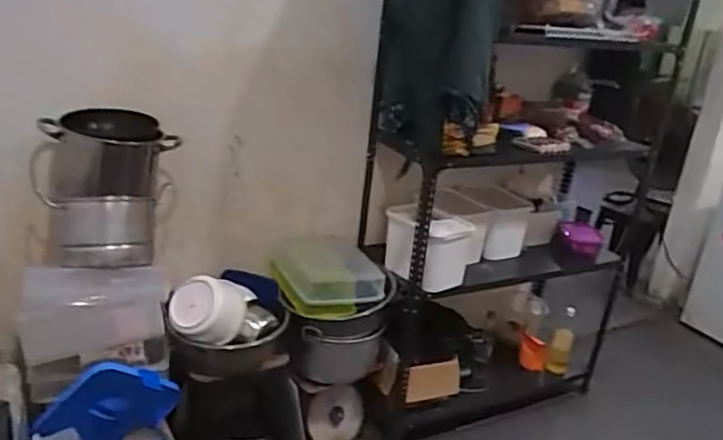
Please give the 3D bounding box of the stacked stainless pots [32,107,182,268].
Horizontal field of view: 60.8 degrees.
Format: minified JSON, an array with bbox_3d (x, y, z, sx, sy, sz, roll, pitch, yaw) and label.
[{"bbox_3d":[-0.651,-0.093,1.591,0.327,0.351,0.247,-4,23,-23],"label":"stacked stainless pots"}]

